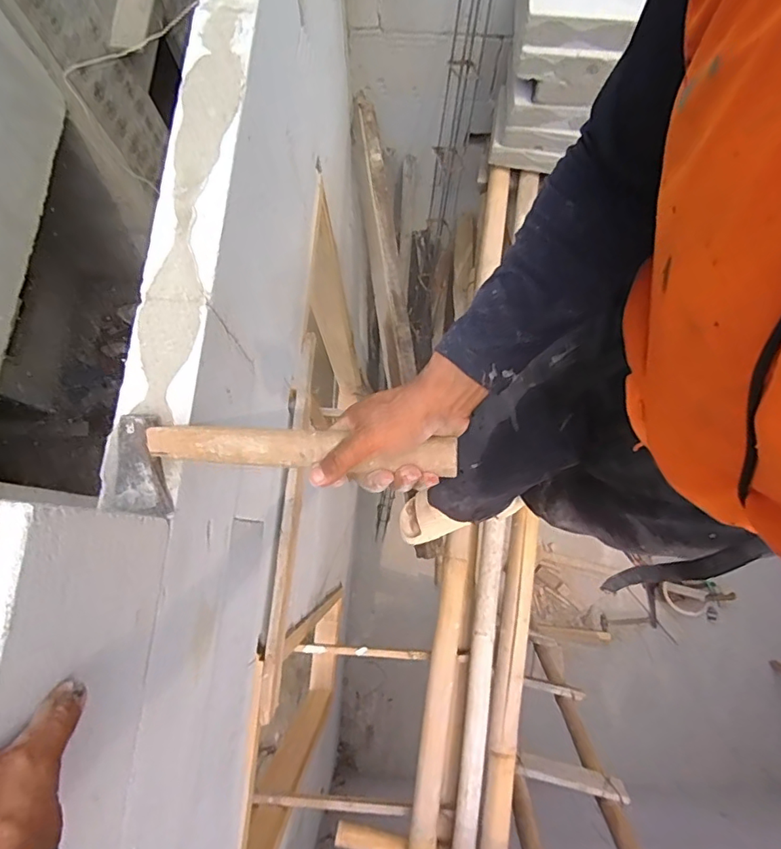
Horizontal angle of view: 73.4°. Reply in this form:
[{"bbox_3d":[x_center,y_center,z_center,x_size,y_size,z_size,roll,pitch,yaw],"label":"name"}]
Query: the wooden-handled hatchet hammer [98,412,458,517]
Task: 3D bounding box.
[{"bbox_3d":[-0.110,0.029,0.473,0.332,0.030,0.086,-4,77,8],"label":"wooden-handled hatchet hammer"}]

